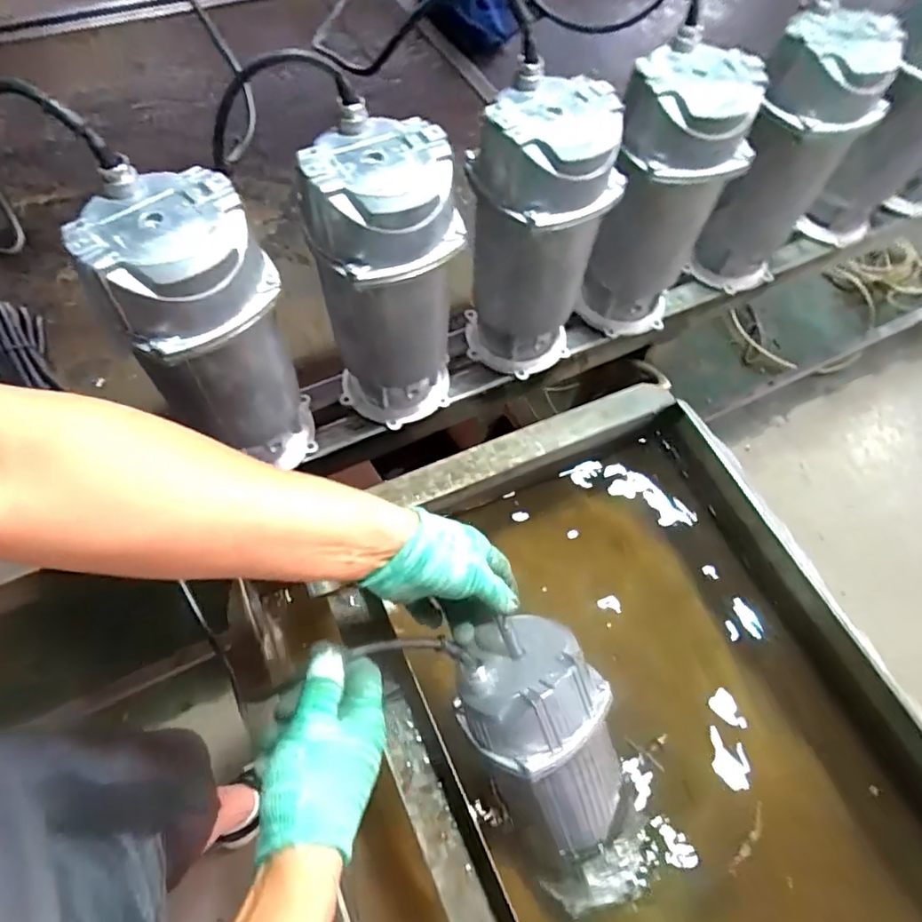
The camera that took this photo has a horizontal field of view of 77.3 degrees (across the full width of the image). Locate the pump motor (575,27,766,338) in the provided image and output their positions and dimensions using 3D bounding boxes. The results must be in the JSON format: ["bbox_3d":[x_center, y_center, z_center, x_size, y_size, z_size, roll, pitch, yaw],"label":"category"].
[{"bbox_3d":[0.215,-0.276,0.649,0.126,0.288,0.115,14,62,5],"label":"pump motor"}]

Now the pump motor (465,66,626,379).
[{"bbox_3d":[0.075,-0.220,0.618,0.134,0.298,0.123,10,62,3],"label":"pump motor"}]

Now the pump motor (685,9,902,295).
[{"bbox_3d":[0.374,-0.336,0.692,0.125,0.293,0.144,28,64,12],"label":"pump motor"}]

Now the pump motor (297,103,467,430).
[{"bbox_3d":[-0.067,-0.157,0.575,0.118,0.303,0.116,5,62,0],"label":"pump motor"}]

